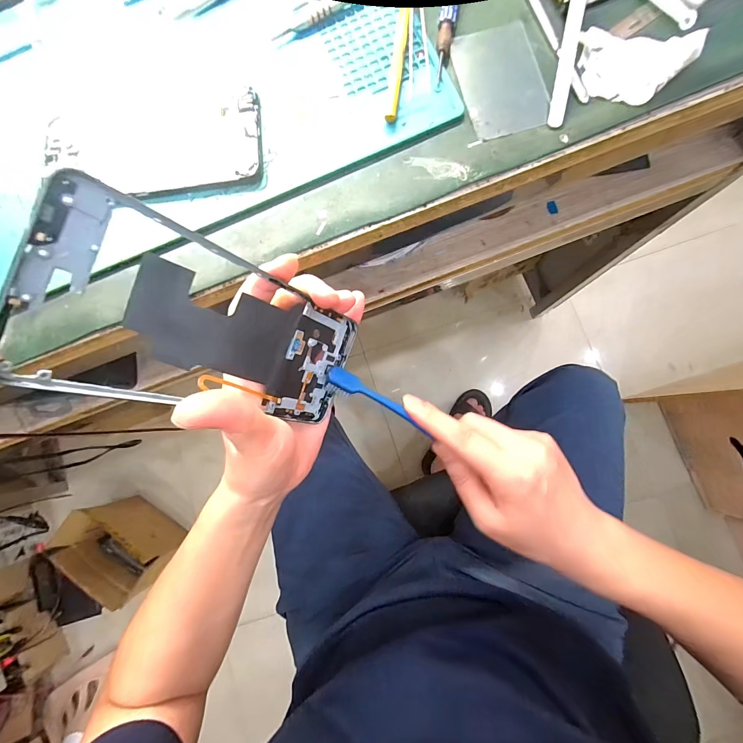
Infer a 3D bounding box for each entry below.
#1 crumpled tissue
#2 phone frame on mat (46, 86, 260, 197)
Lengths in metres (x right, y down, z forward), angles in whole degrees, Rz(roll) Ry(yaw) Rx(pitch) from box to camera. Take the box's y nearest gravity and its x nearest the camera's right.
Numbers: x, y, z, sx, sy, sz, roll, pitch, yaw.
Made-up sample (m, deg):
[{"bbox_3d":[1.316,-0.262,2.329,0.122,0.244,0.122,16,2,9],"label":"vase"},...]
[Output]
[{"bbox_3d":[0.168,-0.198,0.223,0.065,0.018,0.041,18,86,4],"label":"crumpled tissue"},{"bbox_3d":[-0.157,-0.163,0.249,0.156,0.008,0.074,-5,85,3],"label":"phone frame on mat"}]

